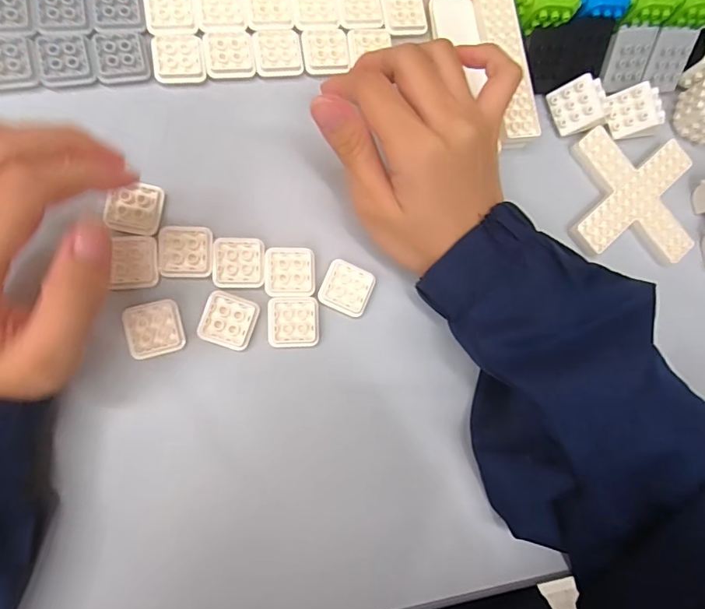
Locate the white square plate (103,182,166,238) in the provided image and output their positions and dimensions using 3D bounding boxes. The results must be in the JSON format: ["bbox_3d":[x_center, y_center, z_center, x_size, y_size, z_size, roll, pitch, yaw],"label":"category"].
[{"bbox_3d":[-0.117,-0.052,0.246,0.027,0.006,0.028,10,85,-7],"label":"white square plate"}]

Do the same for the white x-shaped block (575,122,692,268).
[{"bbox_3d":[0.187,-0.073,0.304,0.083,0.008,0.083,4,83,-11],"label":"white x-shaped block"}]

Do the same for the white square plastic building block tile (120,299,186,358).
[{"bbox_3d":[-0.104,0.013,0.240,0.028,0.004,0.028,-14,86,-13],"label":"white square plastic building block tile"}]

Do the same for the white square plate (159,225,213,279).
[{"bbox_3d":[-0.090,-0.029,0.246,0.027,0.004,0.029,0,83,-12],"label":"white square plate"}]

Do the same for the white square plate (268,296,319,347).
[{"bbox_3d":[-0.032,0.010,0.253,0.028,0.004,0.028,0,83,-12],"label":"white square plate"}]

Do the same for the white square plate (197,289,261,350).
[{"bbox_3d":[-0.067,0.009,0.248,0.028,0.004,0.028,17,80,-9],"label":"white square plate"}]

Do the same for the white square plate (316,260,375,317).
[{"bbox_3d":[-0.003,-0.009,0.263,0.028,0.007,0.027,25,79,-8],"label":"white square plate"}]

